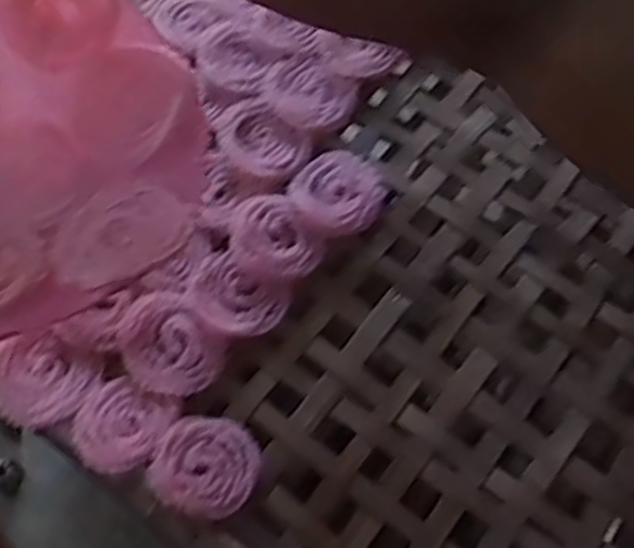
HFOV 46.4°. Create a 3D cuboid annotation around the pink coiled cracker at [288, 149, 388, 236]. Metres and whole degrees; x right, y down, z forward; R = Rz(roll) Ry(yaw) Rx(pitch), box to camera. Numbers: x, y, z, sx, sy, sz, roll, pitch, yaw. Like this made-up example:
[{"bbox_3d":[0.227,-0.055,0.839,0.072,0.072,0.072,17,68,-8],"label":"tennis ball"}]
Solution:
[{"bbox_3d":[0.019,-0.068,0.610,0.073,0.010,0.077,0,66,0],"label":"pink coiled cracker"}]

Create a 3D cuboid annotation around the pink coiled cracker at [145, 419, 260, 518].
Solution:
[{"bbox_3d":[-0.078,0.134,0.520,0.072,0.013,0.067,0,66,0],"label":"pink coiled cracker"}]

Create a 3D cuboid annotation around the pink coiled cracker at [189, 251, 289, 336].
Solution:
[{"bbox_3d":[-0.060,0.016,0.574,0.072,0.014,0.059,28,69,12],"label":"pink coiled cracker"}]

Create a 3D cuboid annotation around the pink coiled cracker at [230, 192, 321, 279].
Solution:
[{"bbox_3d":[-0.032,-0.030,0.591,0.074,0.014,0.055,37,71,16],"label":"pink coiled cracker"}]

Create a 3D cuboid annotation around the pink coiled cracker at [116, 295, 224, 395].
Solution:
[{"bbox_3d":[-0.111,0.053,0.554,0.080,0.014,0.064,42,72,17],"label":"pink coiled cracker"}]

